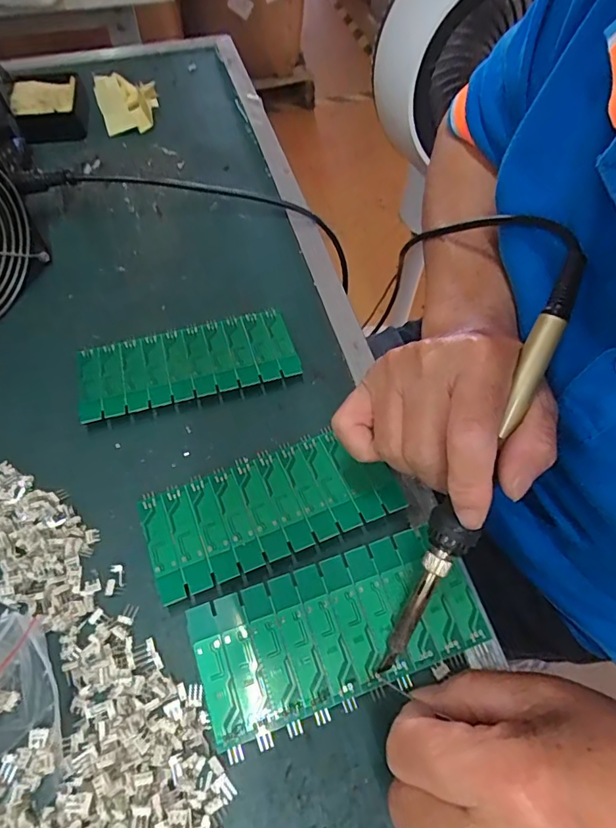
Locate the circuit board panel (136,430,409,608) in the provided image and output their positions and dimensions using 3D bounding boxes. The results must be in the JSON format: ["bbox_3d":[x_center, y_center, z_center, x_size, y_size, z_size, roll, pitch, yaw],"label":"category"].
[{"bbox_3d":[-0.021,0.050,0.283,0.135,0.004,0.062,-19,61,-13],"label":"circuit board panel"}]

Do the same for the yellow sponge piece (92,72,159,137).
[{"bbox_3d":[-0.169,-0.297,0.479,0.053,0.025,0.060,-14,60,-10],"label":"yellow sponge piece"}]

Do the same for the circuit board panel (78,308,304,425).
[{"bbox_3d":[-0.078,-0.034,0.334,0.136,0.008,0.061,-14,60,-10],"label":"circuit board panel"}]

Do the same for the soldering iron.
[{"bbox_3d":[0.079,0.025,0.232,0.019,0.015,0.208,26,94,17],"label":"soldering iron"}]

